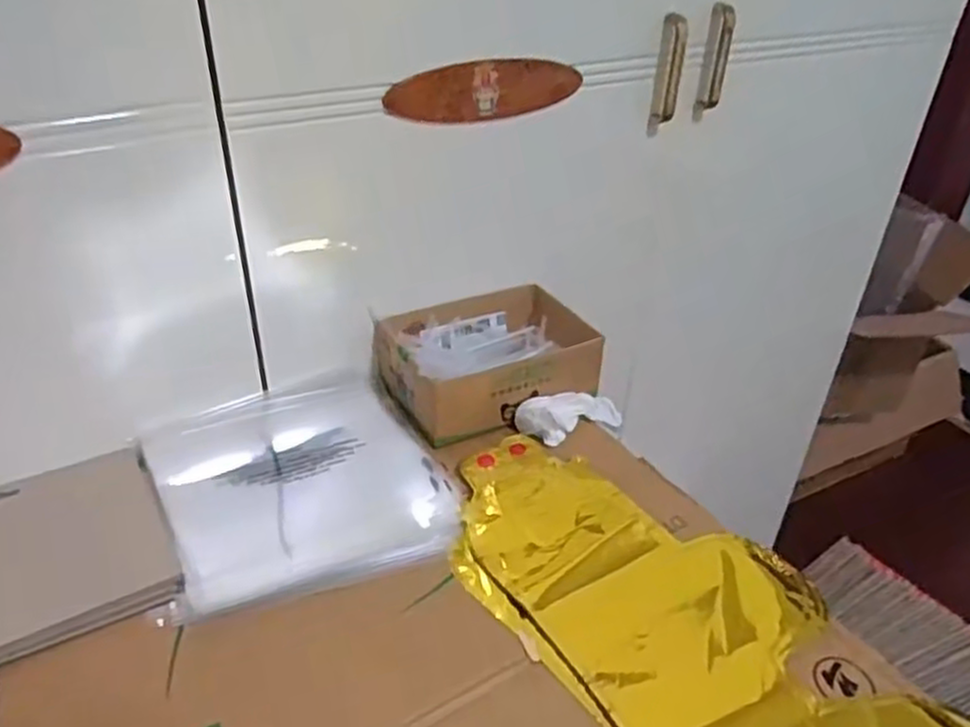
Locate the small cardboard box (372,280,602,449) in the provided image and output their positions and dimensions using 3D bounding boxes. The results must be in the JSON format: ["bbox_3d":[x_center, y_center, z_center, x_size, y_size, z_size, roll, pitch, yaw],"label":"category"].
[{"bbox_3d":[0.006,-0.006,0.721,0.196,0.062,0.141,-15,39,-24],"label":"small cardboard box"}]

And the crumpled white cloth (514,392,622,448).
[{"bbox_3d":[0.081,0.046,0.695,0.112,0.042,0.043,-18,40,-27],"label":"crumpled white cloth"}]

